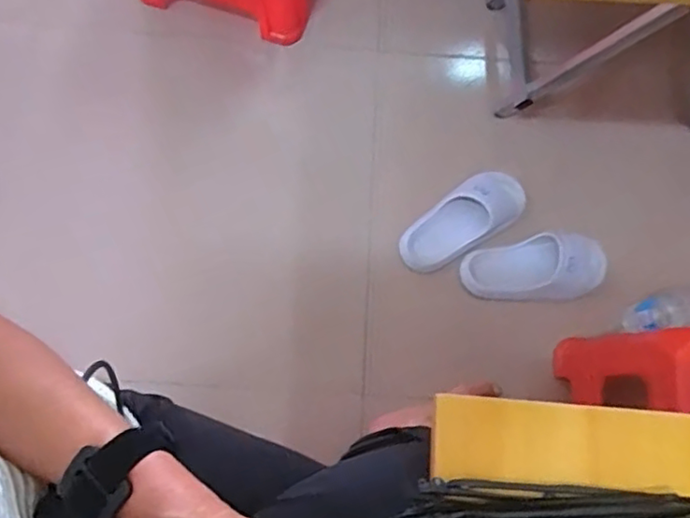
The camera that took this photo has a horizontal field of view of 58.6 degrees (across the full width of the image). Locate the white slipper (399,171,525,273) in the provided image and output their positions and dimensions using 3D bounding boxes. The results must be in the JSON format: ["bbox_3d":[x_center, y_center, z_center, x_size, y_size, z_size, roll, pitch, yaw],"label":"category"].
[{"bbox_3d":[0.193,-0.062,0.987,0.228,0.056,0.098,-38,78,-12],"label":"white slipper"}]

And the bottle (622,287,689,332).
[{"bbox_3d":[0.460,0.066,0.853,0.063,0.174,0.055,-15,74,-7],"label":"bottle"}]

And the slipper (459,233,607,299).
[{"bbox_3d":[0.296,0.012,0.956,0.220,0.056,0.099,0,73,-2],"label":"slipper"}]

